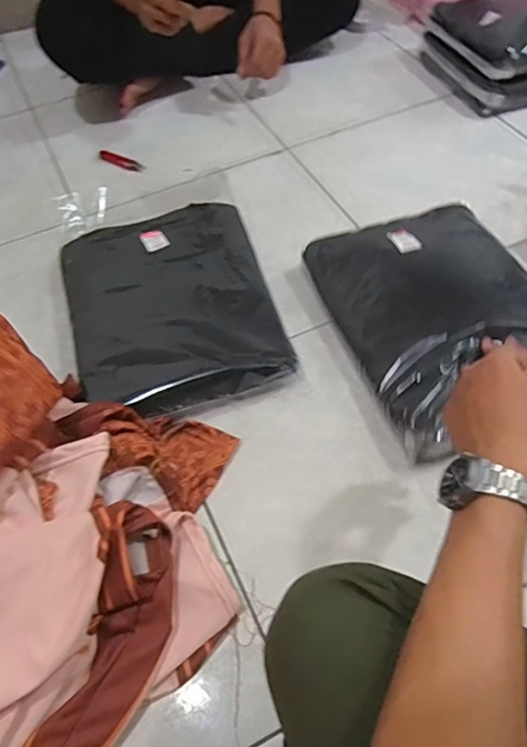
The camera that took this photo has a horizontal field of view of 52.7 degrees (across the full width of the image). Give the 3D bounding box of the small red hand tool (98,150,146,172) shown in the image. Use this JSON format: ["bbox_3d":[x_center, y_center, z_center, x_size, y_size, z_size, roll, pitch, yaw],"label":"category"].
[{"bbox_3d":[-0.262,-0.390,0.976,0.096,0.009,0.025,23,62,16],"label":"small red hand tool"}]

